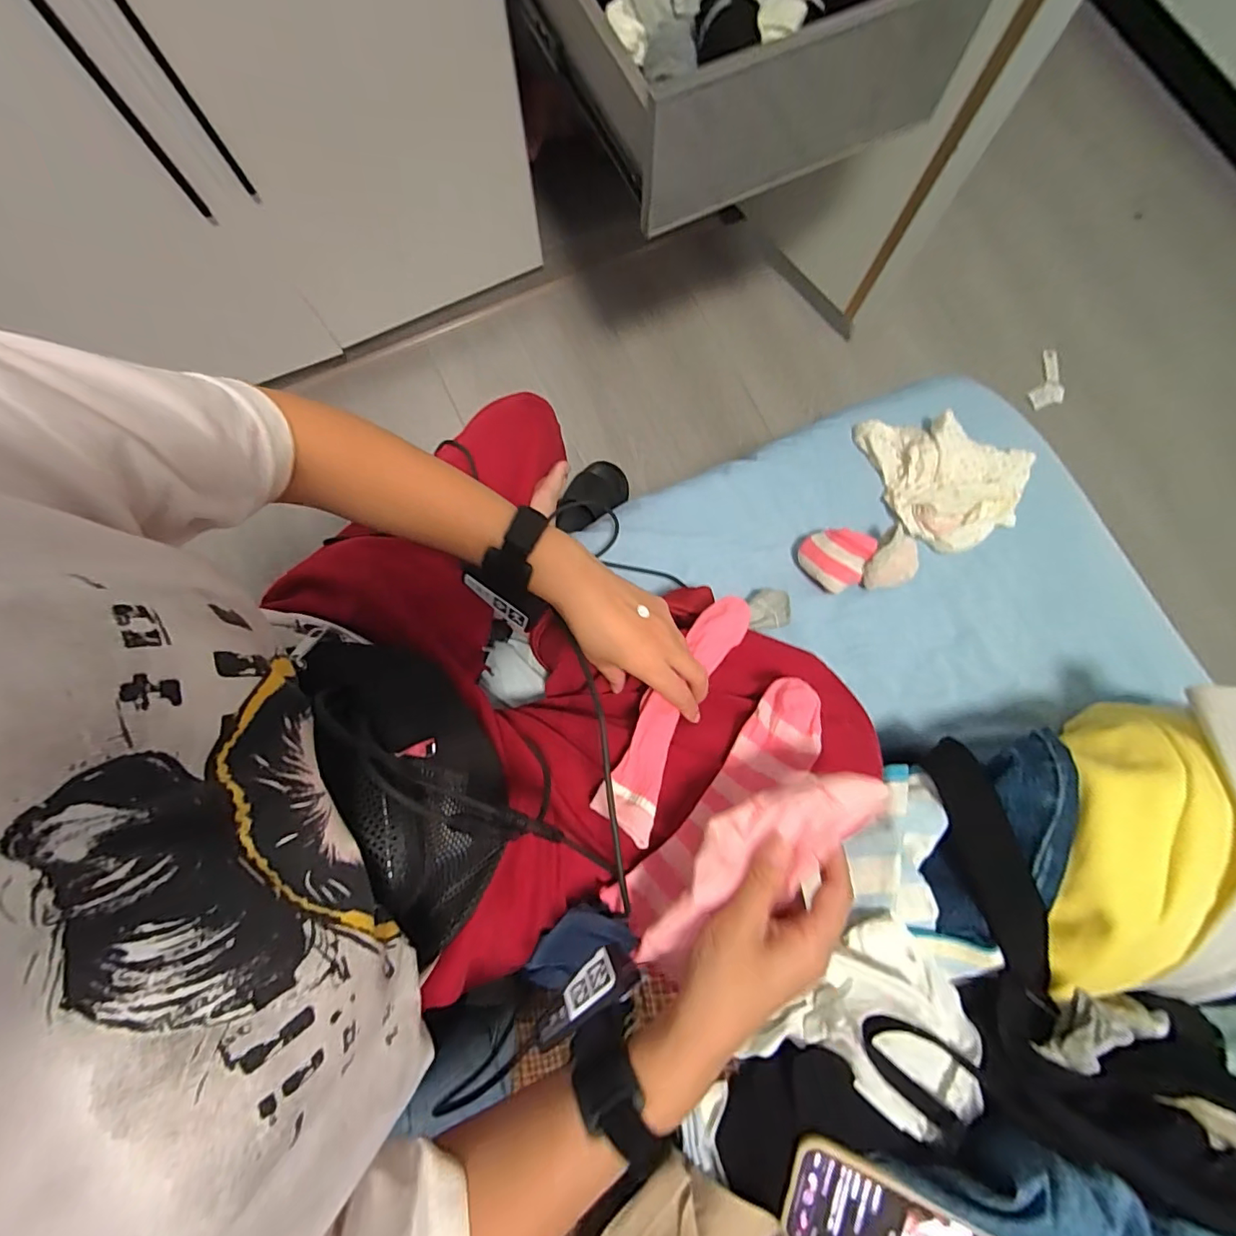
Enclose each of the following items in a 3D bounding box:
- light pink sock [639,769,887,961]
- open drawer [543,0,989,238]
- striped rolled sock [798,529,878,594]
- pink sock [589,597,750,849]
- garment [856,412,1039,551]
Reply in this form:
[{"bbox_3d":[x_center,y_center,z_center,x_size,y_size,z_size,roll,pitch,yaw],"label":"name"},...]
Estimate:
[{"bbox_3d":[0.080,0.154,0.329,0.187,0.032,0.056,-39,82,5],"label":"light pink sock"},{"bbox_3d":[0.112,-0.756,0.617,0.396,0.154,0.478,-25,80,-5],"label":"open drawer"},{"bbox_3d":[0.244,-0.067,0.587,0.064,0.054,0.067,0,79,-1],"label":"striped rolled sock"},{"bbox_3d":[0.052,0.074,0.446,0.052,0.022,0.225,32,66,5],"label":"pink sock"},{"bbox_3d":[0.403,-0.176,0.619,0.181,0.038,0.180,-18,80,-4],"label":"garment"}]

